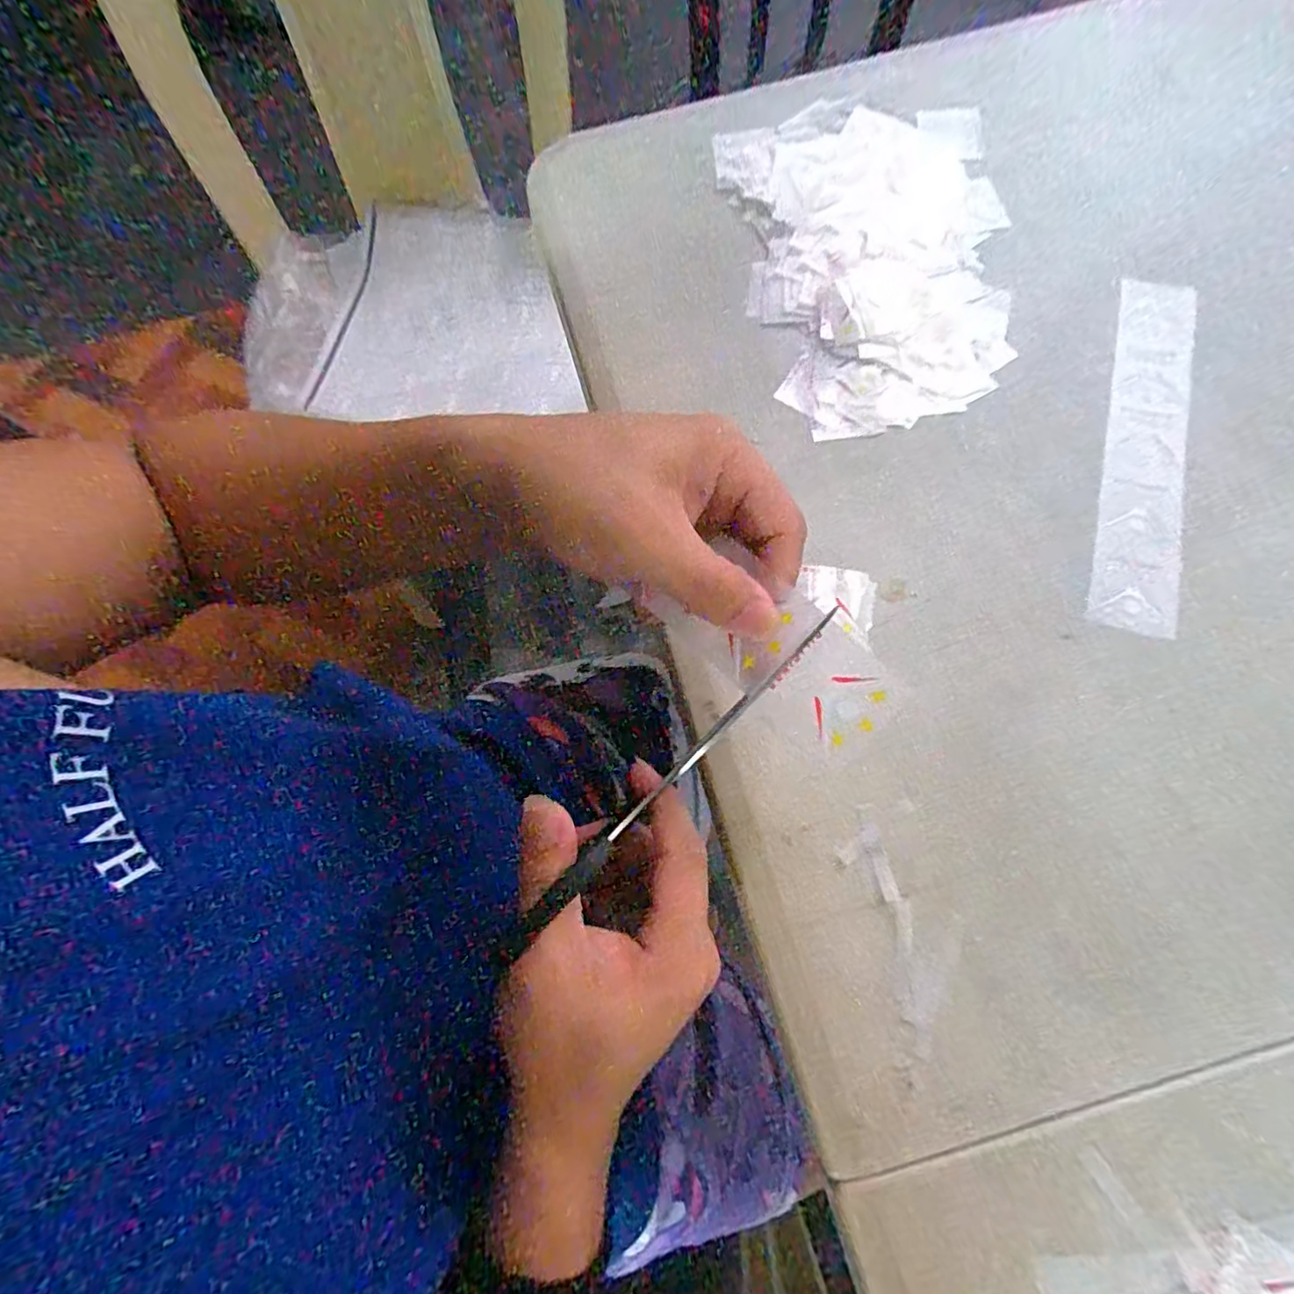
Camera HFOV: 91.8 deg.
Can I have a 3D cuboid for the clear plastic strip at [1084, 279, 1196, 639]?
[{"bbox_3d":[0.268,-0.110,0.336,0.040,0.004,0.221,16,73,7],"label":"clear plastic strip"}]

